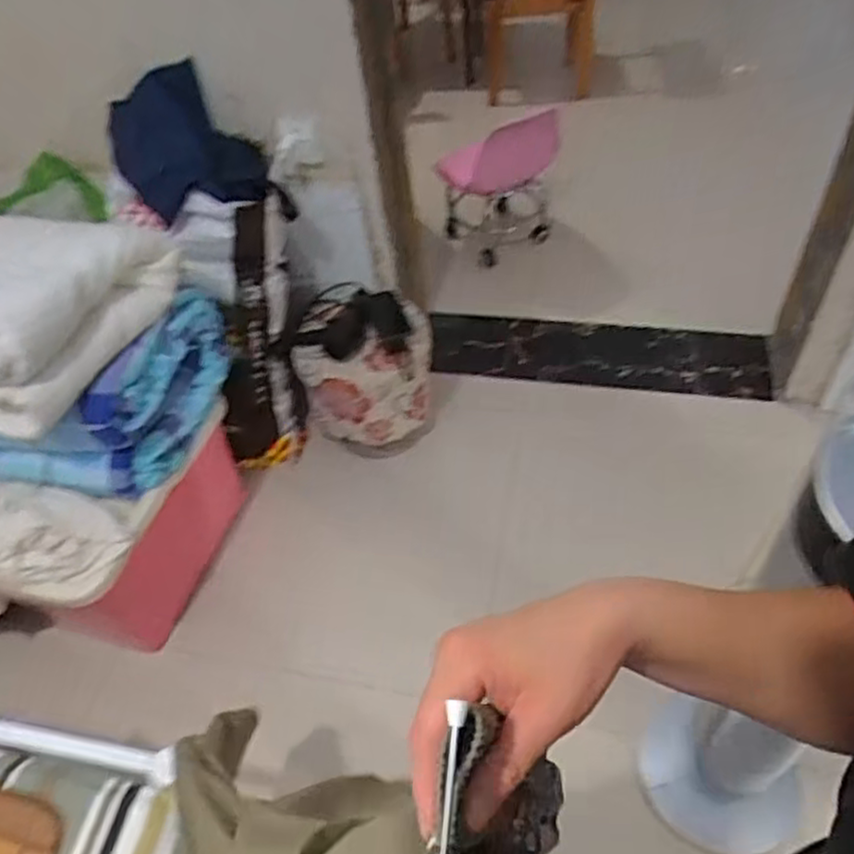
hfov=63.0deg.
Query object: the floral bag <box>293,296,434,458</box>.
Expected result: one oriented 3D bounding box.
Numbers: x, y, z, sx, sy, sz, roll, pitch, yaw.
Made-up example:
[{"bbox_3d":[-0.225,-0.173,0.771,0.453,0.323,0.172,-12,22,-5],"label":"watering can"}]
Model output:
[{"bbox_3d":[-0.131,-0.108,1.843,0.360,0.348,0.230,-23,51,-13],"label":"floral bag"}]

